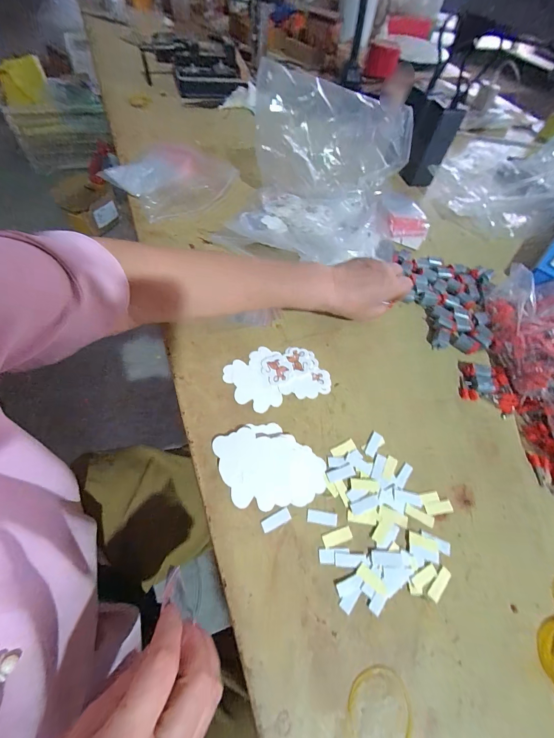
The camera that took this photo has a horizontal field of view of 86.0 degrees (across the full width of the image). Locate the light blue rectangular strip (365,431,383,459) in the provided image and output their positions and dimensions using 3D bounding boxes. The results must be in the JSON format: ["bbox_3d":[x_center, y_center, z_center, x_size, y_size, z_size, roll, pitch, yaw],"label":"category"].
[{"bbox_3d":[0.106,0.082,0.325,0.011,0.004,0.029,29,60,15],"label":"light blue rectangular strip"}]

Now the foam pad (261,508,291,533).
[{"bbox_3d":[-0.001,0.142,0.278,0.028,0.004,0.011,-23,61,-16],"label":"foam pad"}]

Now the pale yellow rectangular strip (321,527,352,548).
[{"bbox_3d":[0.056,0.156,0.275,0.028,0.004,0.011,-12,59,-11],"label":"pale yellow rectangular strip"}]

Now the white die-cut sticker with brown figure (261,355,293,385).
[{"bbox_3d":[0.000,0.000,0.361,0.034,0.004,0.040,-17,60,-13],"label":"white die-cut sticker with brown figure"}]

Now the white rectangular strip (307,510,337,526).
[{"bbox_3d":[0.043,0.142,0.283,0.028,0.004,0.011,8,57,2],"label":"white rectangular strip"}]

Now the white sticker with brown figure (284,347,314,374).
[{"bbox_3d":[0.029,-0.011,0.372,0.035,0.004,0.038,-2,58,-7],"label":"white sticker with brown figure"}]

